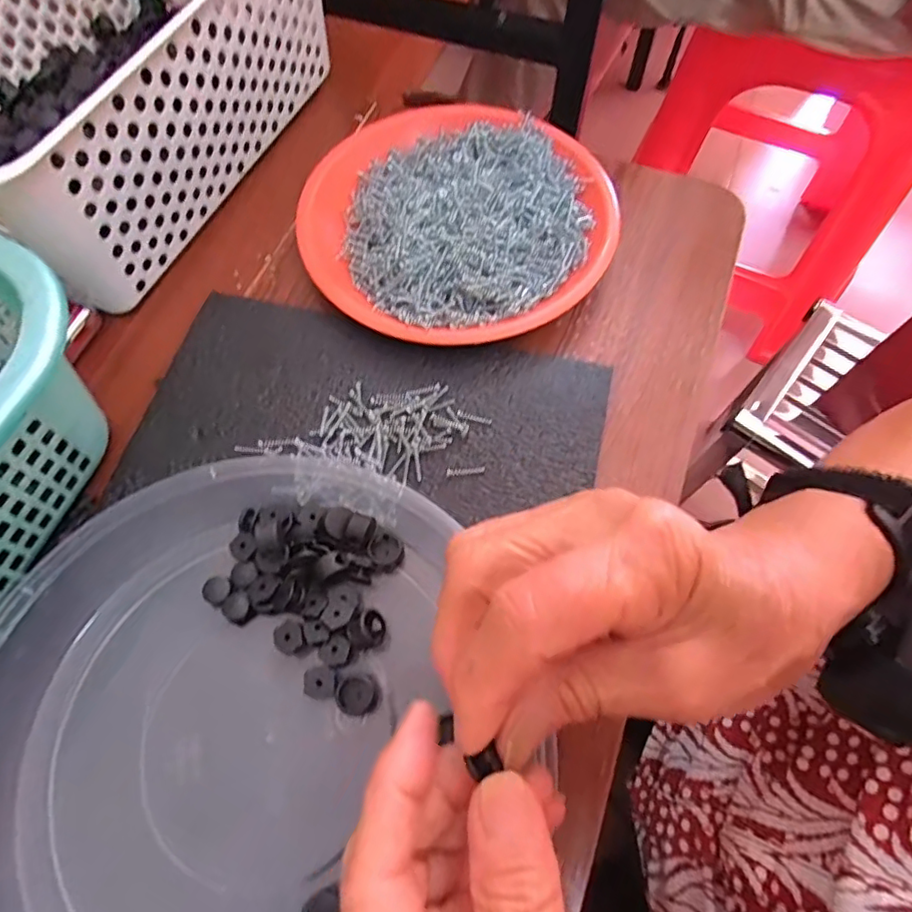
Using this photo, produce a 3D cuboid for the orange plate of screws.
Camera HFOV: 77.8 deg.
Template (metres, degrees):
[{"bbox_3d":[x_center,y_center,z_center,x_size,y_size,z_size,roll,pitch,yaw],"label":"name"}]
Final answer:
[{"bbox_3d":[0.000,-0.154,0.355,0.191,0.035,0.184,0,66,0],"label":"orange plate of screws"}]

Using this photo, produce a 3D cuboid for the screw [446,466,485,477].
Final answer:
[{"bbox_3d":[0.005,0.007,0.298,0.021,0.004,0.004,-5,67,-2],"label":"screw"}]

